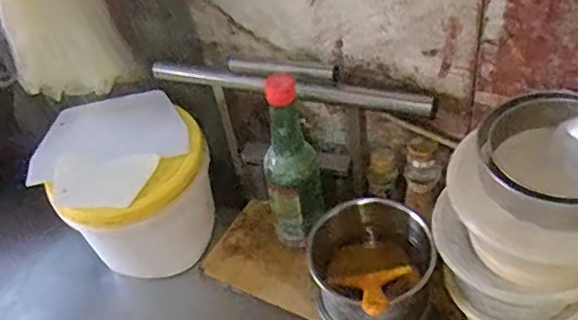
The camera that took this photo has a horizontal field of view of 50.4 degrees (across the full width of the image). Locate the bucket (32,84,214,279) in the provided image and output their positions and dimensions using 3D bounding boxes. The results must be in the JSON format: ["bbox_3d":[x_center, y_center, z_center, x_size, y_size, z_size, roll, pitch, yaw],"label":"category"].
[{"bbox_3d":[-0.198,0.049,0.788,0.181,0.196,0.196,-6,46,6],"label":"bucket"}]

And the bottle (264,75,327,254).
[{"bbox_3d":[-0.001,0.008,0.695,0.067,0.218,0.057,-5,47,7],"label":"bottle"}]

